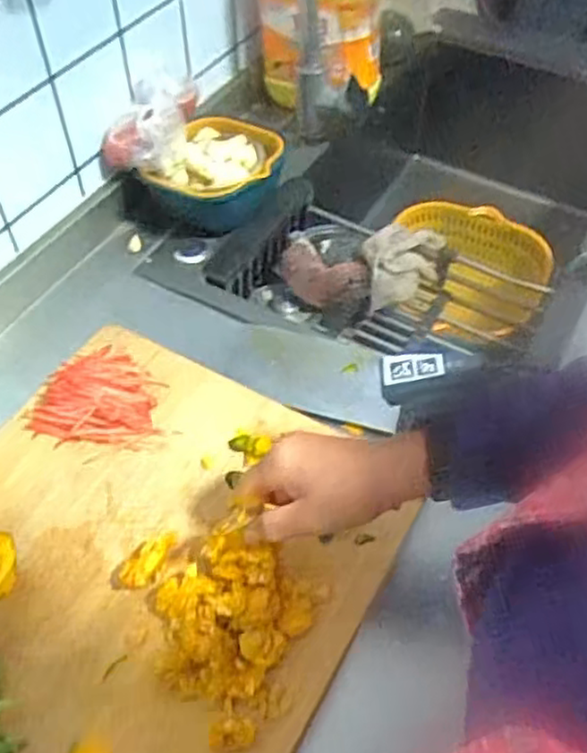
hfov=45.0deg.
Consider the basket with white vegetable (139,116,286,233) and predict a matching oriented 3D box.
[{"bbox_3d":[-0.084,-0.223,0.784,0.143,0.085,0.145,1,52,0],"label":"basket with white vegetable"}]

